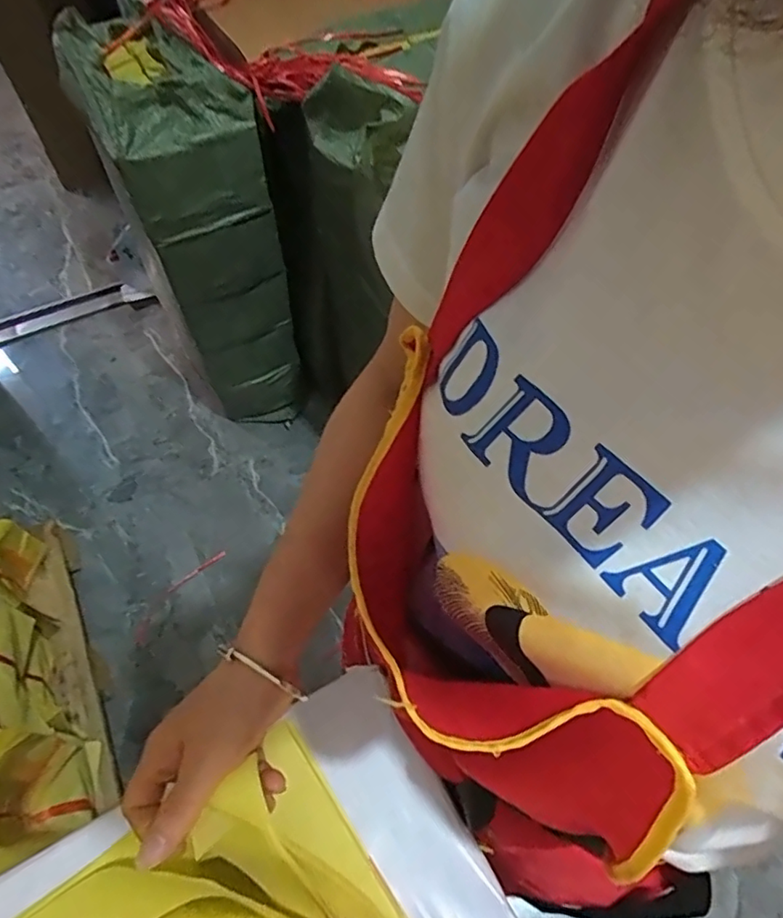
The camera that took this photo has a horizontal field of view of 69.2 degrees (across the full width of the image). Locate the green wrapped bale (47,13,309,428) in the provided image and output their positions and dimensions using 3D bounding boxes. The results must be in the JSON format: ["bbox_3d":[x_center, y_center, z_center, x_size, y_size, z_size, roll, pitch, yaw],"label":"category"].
[{"bbox_3d":[-0.425,-0.446,1.337,0.258,0.875,0.407,-30,61,-18],"label":"green wrapped bale"}]

